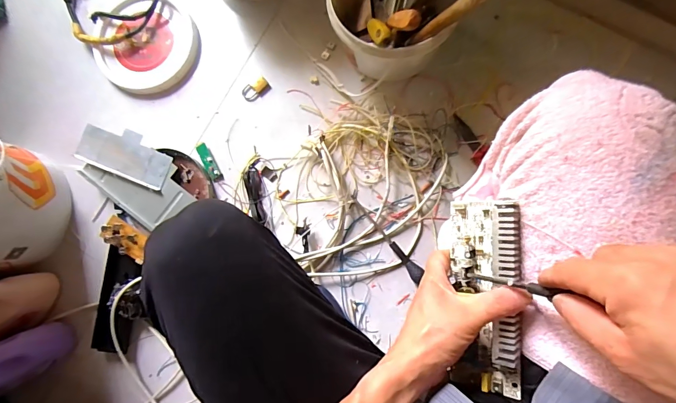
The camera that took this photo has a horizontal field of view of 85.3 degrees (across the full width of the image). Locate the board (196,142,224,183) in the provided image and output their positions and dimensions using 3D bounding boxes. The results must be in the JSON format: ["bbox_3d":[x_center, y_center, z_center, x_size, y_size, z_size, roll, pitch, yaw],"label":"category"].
[{"bbox_3d":[-0.270,-0.085,0.775,0.025,0.007,0.093,-29,83,2],"label":"board"}]

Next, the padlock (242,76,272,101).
[{"bbox_3d":[-0.176,-0.240,0.785,0.062,0.011,0.036,-29,83,2],"label":"padlock"}]

